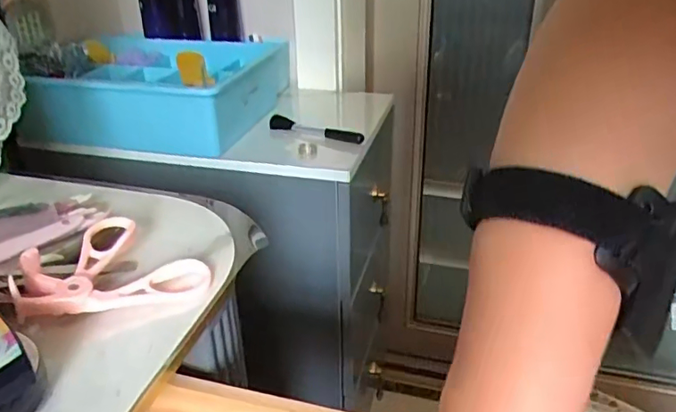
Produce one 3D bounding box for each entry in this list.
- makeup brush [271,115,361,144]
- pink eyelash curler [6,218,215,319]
[{"bbox_3d":[-0.026,-0.089,0.631,0.129,0.016,0.014,18,35,30],"label":"makeup brush"},{"bbox_3d":[-0.128,0.028,0.306,0.096,0.027,0.077,-12,31,-18],"label":"pink eyelash curler"}]

